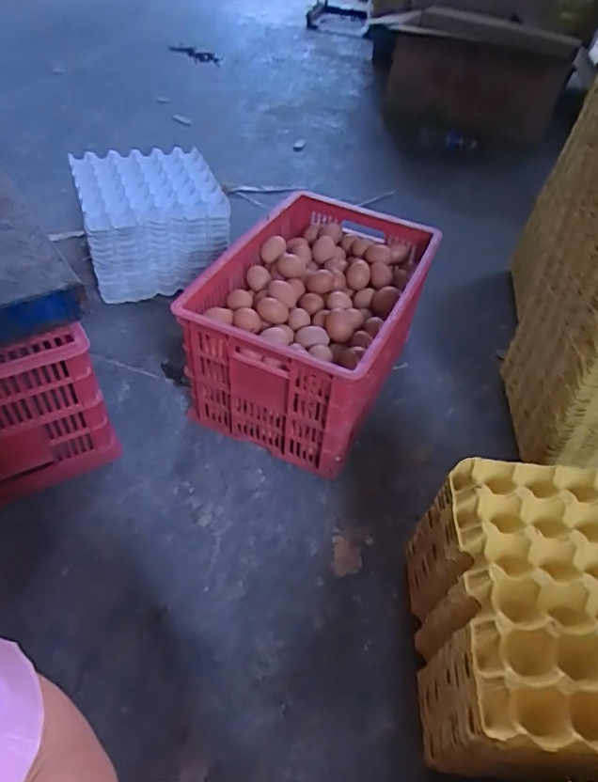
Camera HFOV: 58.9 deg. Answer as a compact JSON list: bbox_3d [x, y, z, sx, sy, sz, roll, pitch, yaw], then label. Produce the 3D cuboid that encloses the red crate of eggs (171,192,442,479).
[{"bbox_3d":[0.029,-0.124,1.000,0.321,0.265,0.452,21,49,15],"label":"red crate of eggs"}]

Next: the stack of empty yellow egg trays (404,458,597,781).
[{"bbox_3d":[0.305,0.274,0.623,0.286,0.212,0.296,4,47,-1],"label":"stack of empty yellow egg trays"}]

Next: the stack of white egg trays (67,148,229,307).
[{"bbox_3d":[-0.333,-0.393,1.231,0.295,0.236,0.288,-9,48,-13],"label":"stack of white egg trays"}]

